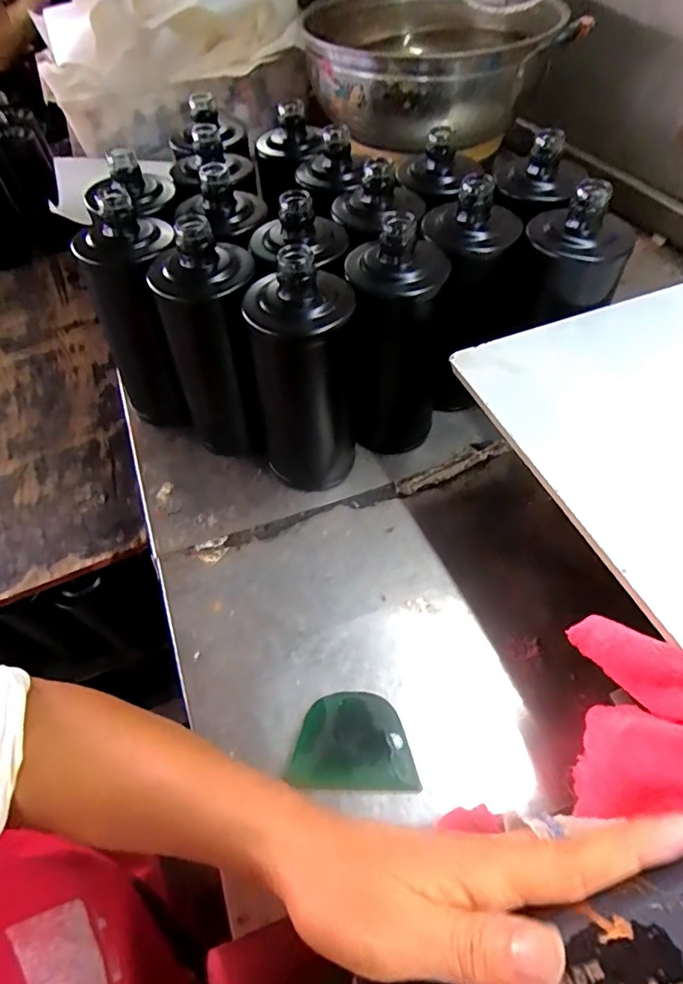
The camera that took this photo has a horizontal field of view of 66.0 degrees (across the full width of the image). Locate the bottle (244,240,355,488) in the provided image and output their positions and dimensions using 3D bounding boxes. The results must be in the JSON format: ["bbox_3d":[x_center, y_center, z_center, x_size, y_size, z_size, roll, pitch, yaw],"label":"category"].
[{"bbox_3d":[-0.028,-0.087,0.414,0.084,0.191,0.071,-9,53,1],"label":"bottle"}]

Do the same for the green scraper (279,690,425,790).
[{"bbox_3d":[0.007,0.156,0.331,0.076,0.004,0.056,-1,52,1],"label":"green scraper"}]

